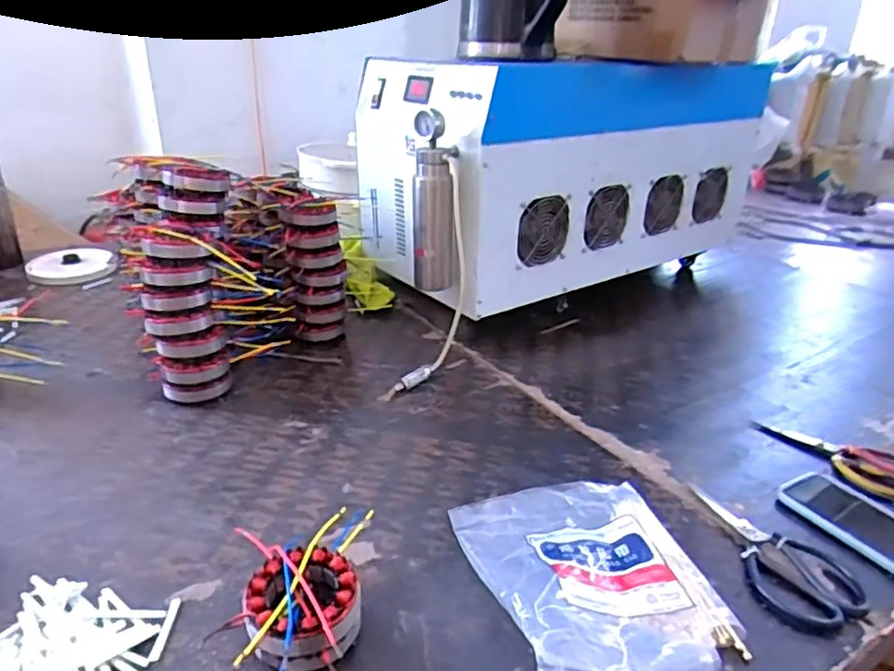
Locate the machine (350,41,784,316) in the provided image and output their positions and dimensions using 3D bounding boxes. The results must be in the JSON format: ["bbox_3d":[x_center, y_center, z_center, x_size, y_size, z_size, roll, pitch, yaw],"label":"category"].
[{"bbox_3d":[0.248,-0.334,1.221,0.822,0.364,0.373,-14,30,-31],"label":"machine"}]

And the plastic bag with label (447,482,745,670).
[{"bbox_3d":[0.131,0.202,0.564,0.198,0.061,0.248,-4,26,-14],"label":"plastic bag with label"}]

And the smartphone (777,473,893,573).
[{"bbox_3d":[0.447,0.203,0.649,0.101,0.015,0.178,-2,20,-28],"label":"smartphone"}]

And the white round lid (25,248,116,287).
[{"bbox_3d":[-0.767,-0.142,1.263,0.159,0.035,0.142,-15,30,-32],"label":"white round lid"}]

